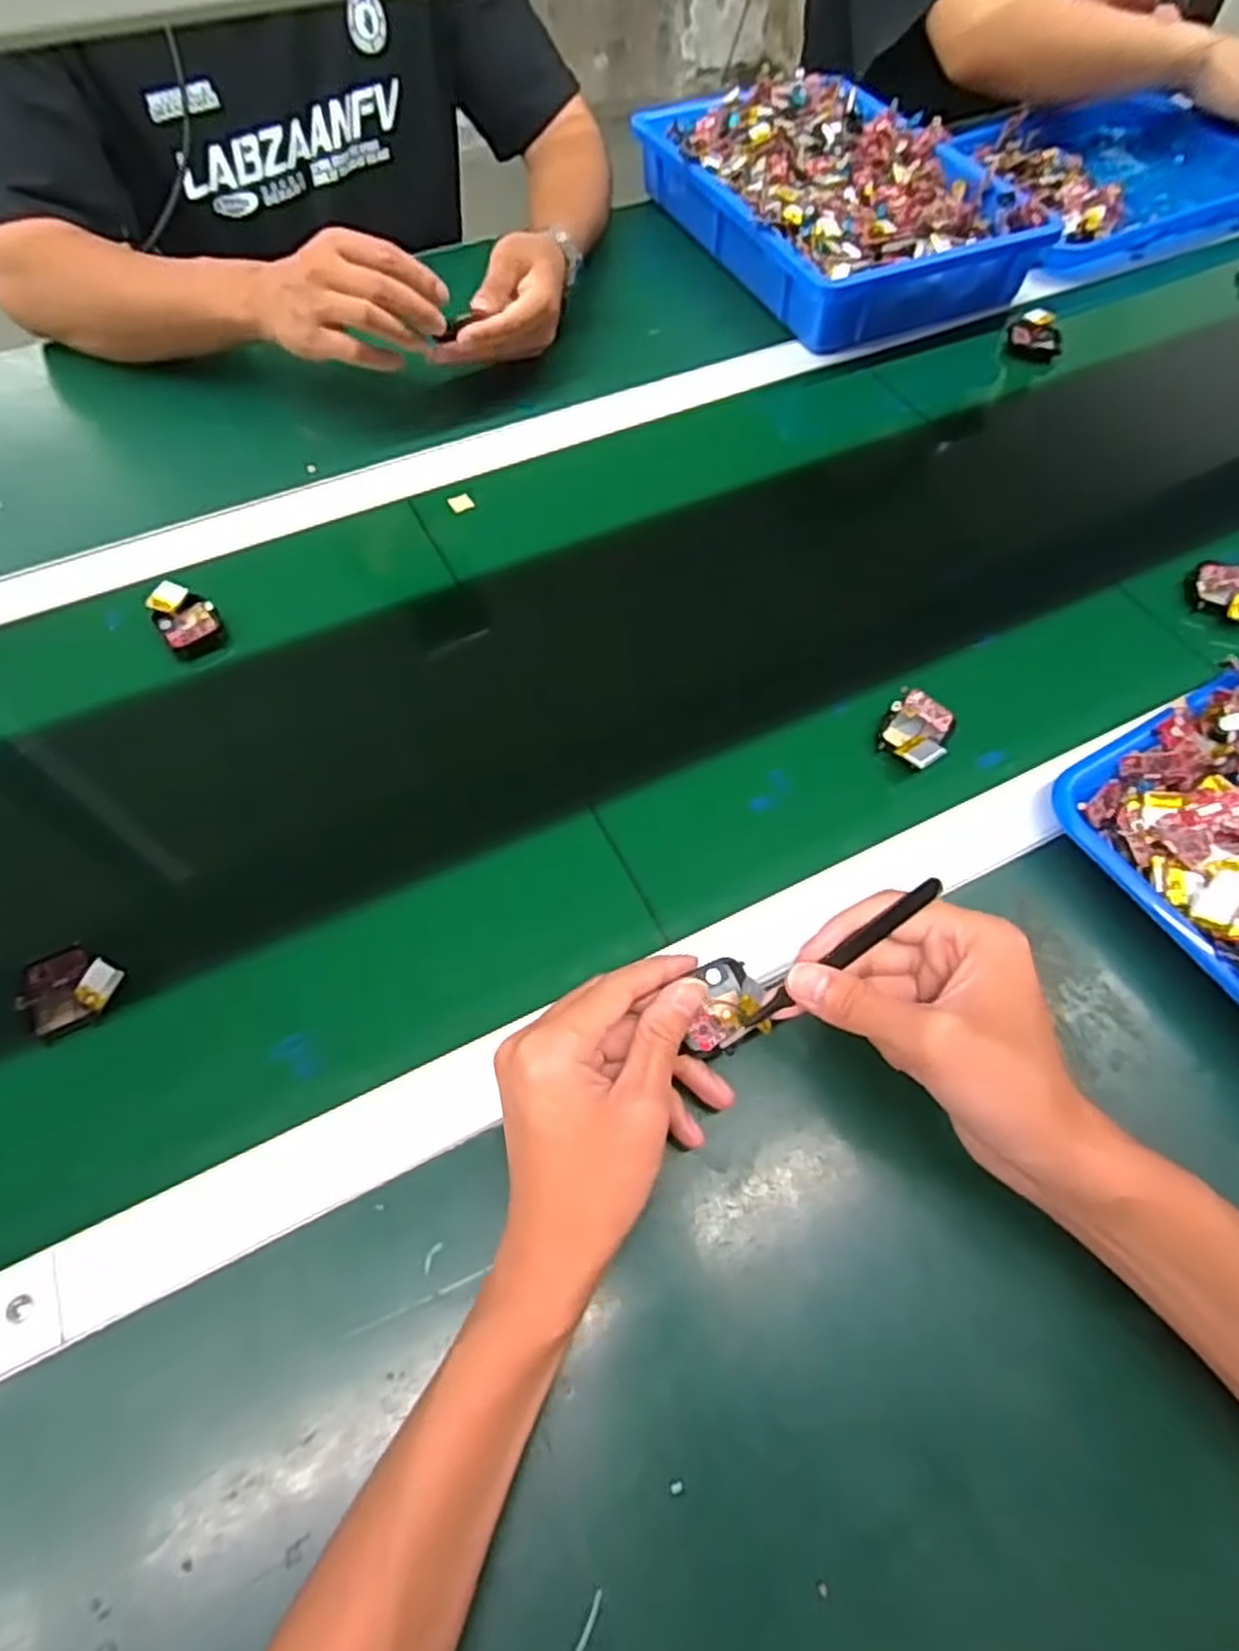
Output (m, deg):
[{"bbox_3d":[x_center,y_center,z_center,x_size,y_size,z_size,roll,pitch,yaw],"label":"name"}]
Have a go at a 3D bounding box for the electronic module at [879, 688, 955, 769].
[{"bbox_3d":[0.181,-0.056,0.473,0.040,0.021,0.053,32,67,14],"label":"electronic module"}]

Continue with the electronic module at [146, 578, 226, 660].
[{"bbox_3d":[-0.289,-0.138,0.516,0.036,0.020,0.052,-34,69,-17],"label":"electronic module"}]

